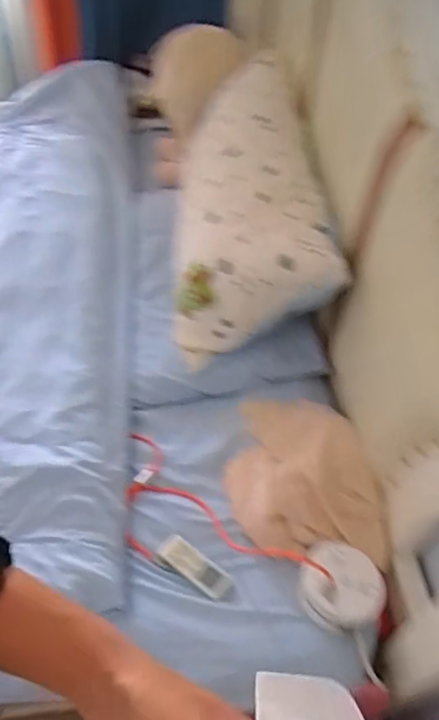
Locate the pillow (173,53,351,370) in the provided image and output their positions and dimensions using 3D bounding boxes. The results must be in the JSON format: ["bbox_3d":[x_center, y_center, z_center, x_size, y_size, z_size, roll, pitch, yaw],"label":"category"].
[{"bbox_3d":[0.018,-0.343,1.066,0.116,0.384,0.638,18,54,-41],"label":"pillow"}]

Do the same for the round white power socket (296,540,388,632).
[{"bbox_3d":[0.172,0.322,0.764,0.117,0.043,0.114,2,49,-2],"label":"round white power socket"}]

